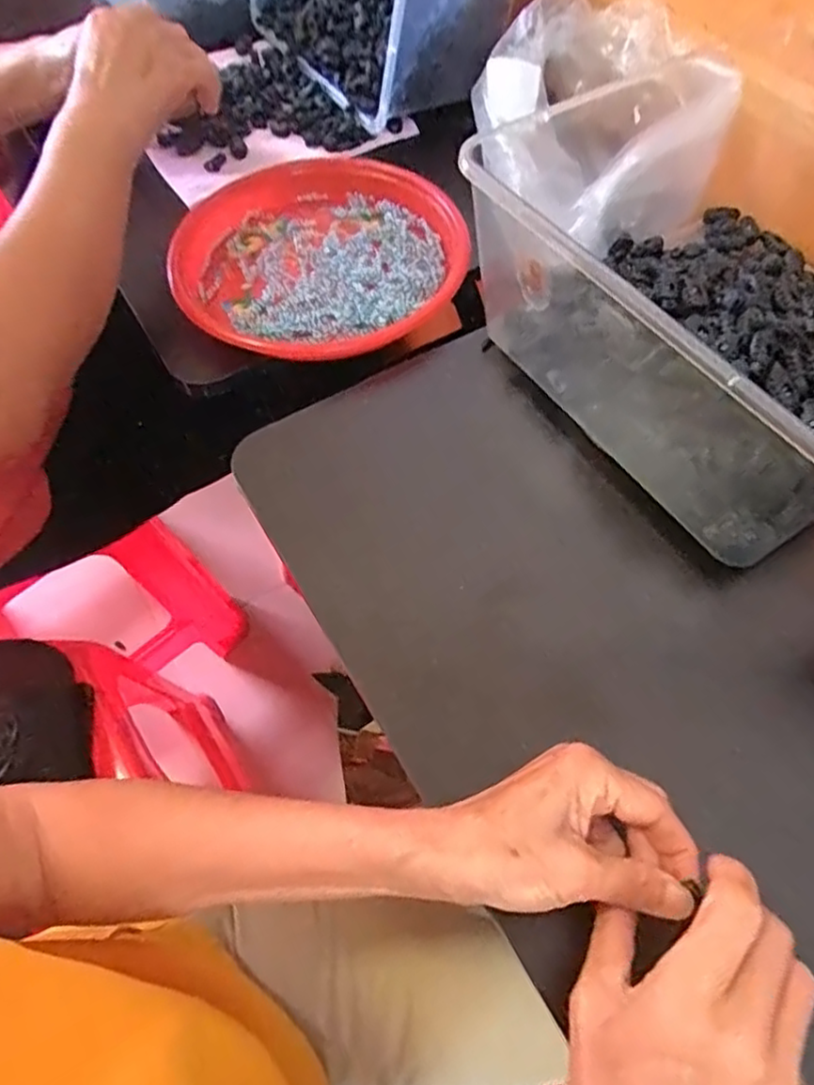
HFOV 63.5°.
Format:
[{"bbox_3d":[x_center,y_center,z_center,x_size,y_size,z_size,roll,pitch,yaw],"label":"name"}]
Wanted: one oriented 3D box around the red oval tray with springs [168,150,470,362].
[{"bbox_3d":[-0.076,-0.248,0.550,0.236,0.041,0.249,-8,60,-3],"label":"red oval tray with springs"}]

